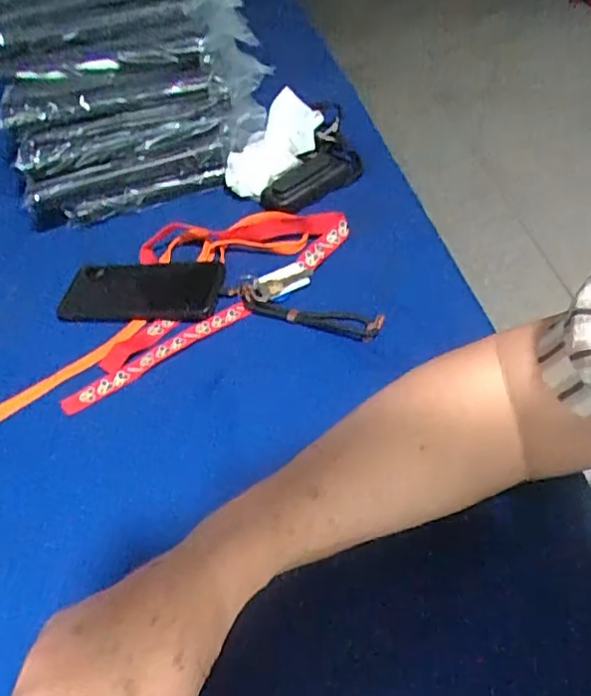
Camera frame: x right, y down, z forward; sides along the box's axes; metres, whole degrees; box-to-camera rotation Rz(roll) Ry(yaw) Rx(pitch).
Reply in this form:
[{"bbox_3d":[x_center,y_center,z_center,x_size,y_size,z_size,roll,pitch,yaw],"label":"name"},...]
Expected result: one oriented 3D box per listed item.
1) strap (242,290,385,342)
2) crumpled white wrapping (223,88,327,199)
[{"bbox_3d":[0.011,-0.030,0.567,0.143,0.015,0.030,13,49,17],"label":"strap"},{"bbox_3d":[-0.027,-0.244,0.728,0.139,0.057,0.062,-48,53,4],"label":"crumpled white wrapping"}]

